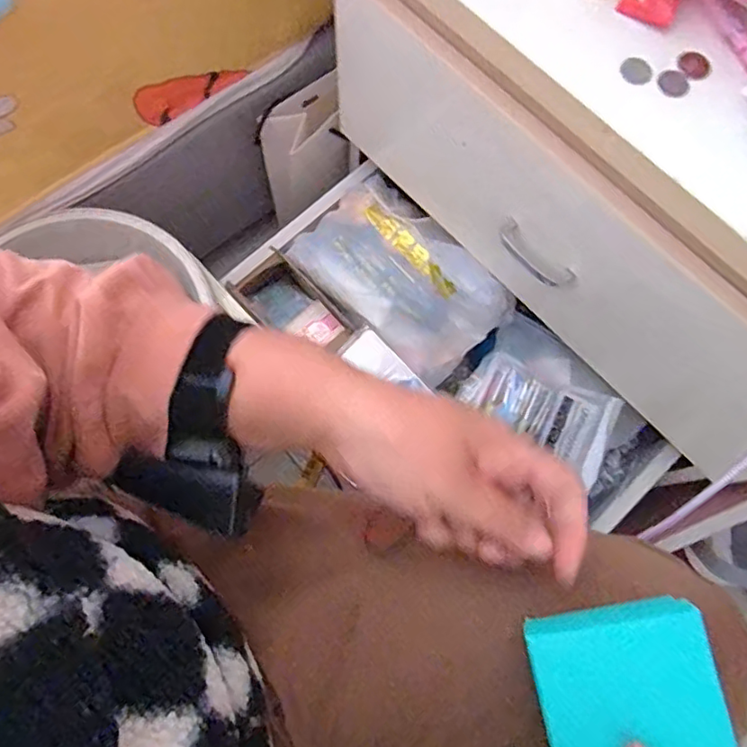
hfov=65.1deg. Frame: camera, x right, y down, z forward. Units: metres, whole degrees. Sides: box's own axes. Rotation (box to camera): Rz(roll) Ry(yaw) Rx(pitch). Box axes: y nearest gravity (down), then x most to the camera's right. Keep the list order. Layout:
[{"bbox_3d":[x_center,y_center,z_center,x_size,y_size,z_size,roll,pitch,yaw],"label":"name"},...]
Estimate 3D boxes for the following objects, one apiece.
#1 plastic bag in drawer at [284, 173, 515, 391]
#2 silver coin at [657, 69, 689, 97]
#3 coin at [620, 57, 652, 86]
[{"bbox_3d":[0.028,-0.101,0.594,0.205,0.075,0.135,43,77,10],"label":"plastic bag in drawer"},{"bbox_3d":[0.179,-0.173,0.348,0.018,0.004,0.018,0,73,-1],"label":"silver coin"},{"bbox_3d":[0.157,-0.180,0.349,0.018,0.004,0.018,0,80,-1],"label":"coin"}]

